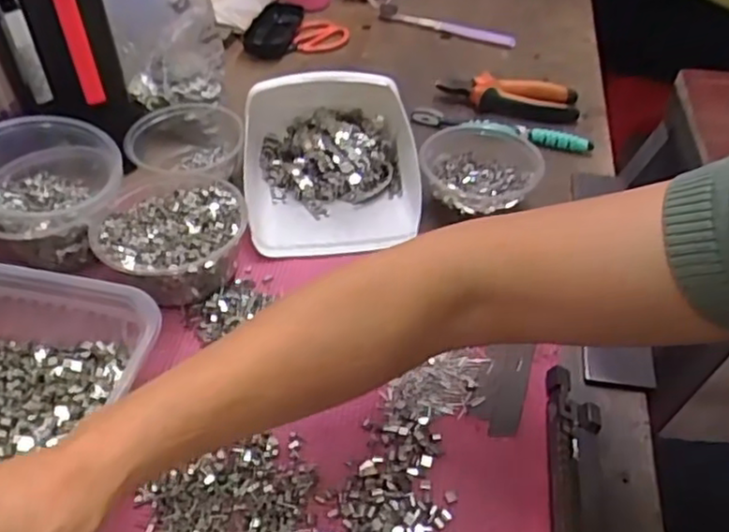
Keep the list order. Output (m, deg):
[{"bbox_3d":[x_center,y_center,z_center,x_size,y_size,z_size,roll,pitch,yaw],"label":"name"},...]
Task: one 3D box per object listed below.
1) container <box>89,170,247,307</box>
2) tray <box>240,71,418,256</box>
[{"bbox_3d":[-0.157,-0.024,0.547,0.131,0.050,0.115,33,54,27],"label":"container"},{"bbox_3d":[-0.032,-0.101,0.613,0.156,0.080,0.176,-5,46,-5],"label":"tray"}]

